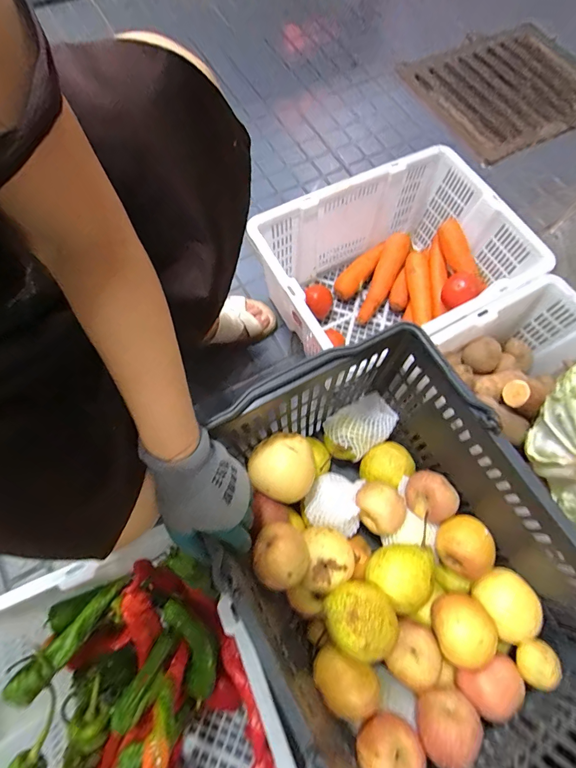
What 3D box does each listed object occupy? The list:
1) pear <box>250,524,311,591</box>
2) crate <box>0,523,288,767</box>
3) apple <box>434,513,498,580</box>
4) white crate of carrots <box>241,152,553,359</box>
[{"bbox_3d":[-0.009,0.192,0.406,0.060,0.054,0.065,1,70,-2],"label":"pear"},{"bbox_3d":[-0.151,0.390,0.401,0.277,0.195,0.387,-22,72,-10],"label":"crate"},{"bbox_3d":[0.224,0.203,0.452,0.061,0.055,0.068,-25,73,-11],"label":"apple"},{"bbox_3d":[0.158,-0.187,0.623,0.385,0.188,0.286,-20,72,-10],"label":"white crate of carrots"}]

